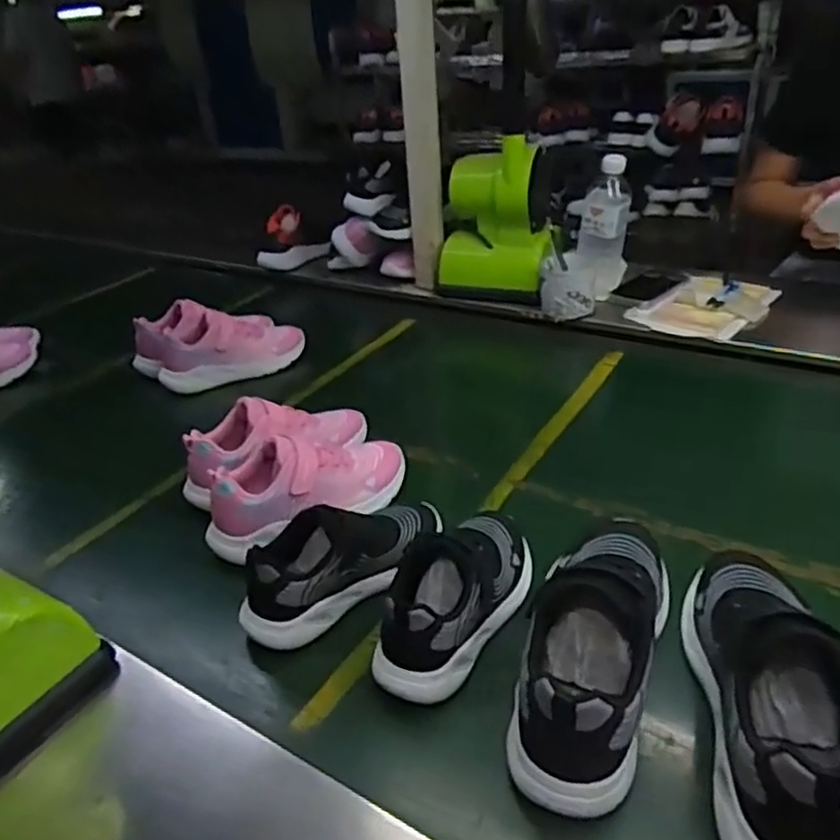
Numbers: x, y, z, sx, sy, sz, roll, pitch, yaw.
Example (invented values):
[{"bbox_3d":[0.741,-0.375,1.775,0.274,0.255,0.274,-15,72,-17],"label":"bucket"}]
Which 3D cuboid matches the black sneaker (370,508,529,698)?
[{"bbox_3d":[0.031,0.133,0.565,0.068,0.094,0.184,15,38,33],"label":"black sneaker"}]

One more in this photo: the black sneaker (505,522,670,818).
[{"bbox_3d":[0.133,0.149,0.500,0.077,0.097,0.241,9,35,26],"label":"black sneaker"}]

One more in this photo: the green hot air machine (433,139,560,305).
[{"bbox_3d":[0.122,-0.317,1.098,0.178,0.231,0.103,14,37,31],"label":"green hot air machine"}]

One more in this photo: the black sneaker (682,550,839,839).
[{"bbox_3d":[0.233,0.160,0.455,0.084,0.095,0.256,1,32,15],"label":"black sneaker"}]

